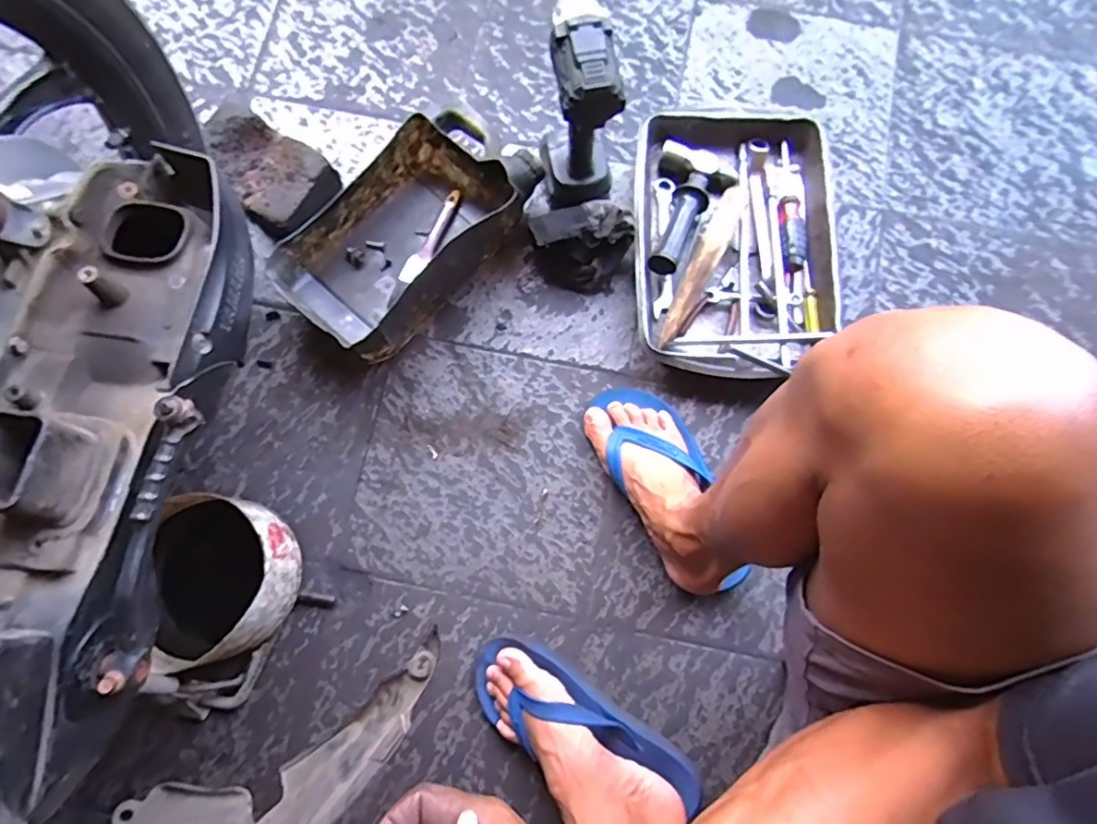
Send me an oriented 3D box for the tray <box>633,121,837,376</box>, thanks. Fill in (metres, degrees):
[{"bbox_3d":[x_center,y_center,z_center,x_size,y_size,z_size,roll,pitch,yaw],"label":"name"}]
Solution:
[{"bbox_3d":[0.236,-0.217,0.712,0.255,0.064,0.361,5,77,0],"label":"tray"}]

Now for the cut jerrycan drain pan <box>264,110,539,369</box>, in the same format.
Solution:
[{"bbox_3d":[-0.173,-0.222,0.705,0.187,0.088,0.313,42,80,8],"label":"cut jerrycan drain pan"}]

